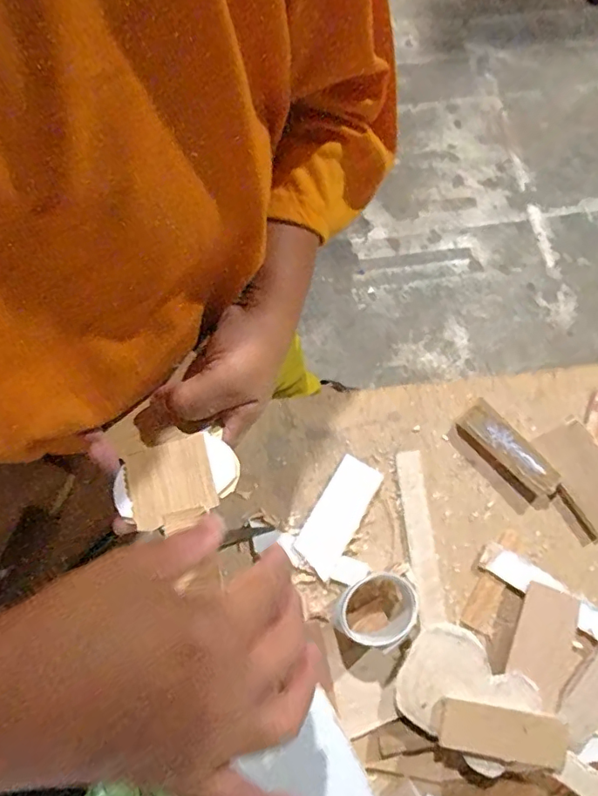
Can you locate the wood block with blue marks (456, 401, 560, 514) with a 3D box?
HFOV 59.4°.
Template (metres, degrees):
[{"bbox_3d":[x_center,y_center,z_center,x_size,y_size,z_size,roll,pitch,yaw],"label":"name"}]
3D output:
[{"bbox_3d":[0.174,0.048,0.435,0.032,0.015,0.098,-39,83,-10],"label":"wood block with blue marks"}]

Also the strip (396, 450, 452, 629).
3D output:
[{"bbox_3d":[0.098,0.111,0.425,0.022,0.008,0.134,-8,79,-5],"label":"strip"}]

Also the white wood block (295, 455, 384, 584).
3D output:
[{"bbox_3d":[0.030,0.094,0.426,0.037,0.010,0.091,31,78,3],"label":"white wood block"}]

